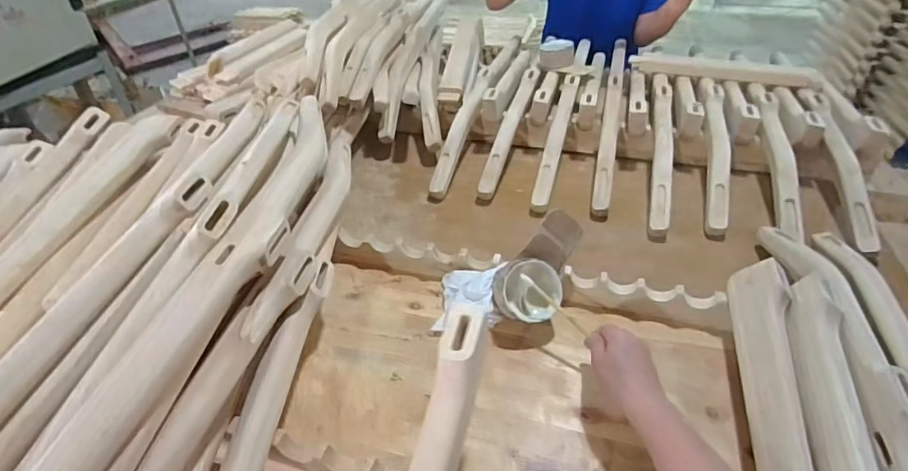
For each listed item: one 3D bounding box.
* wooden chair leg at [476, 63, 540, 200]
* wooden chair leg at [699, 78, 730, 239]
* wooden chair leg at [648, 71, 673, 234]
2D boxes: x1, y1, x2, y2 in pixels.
[{"bbox_3d":[0.128,-0.249,1.085,0.044,0.060,0.443,11,51,16],"label":"wooden chair leg"},{"bbox_3d":[0.511,-0.195,0.991,0.044,0.064,0.475,9,51,14],"label":"wooden chair leg"},{"bbox_3d":[0.412,-0.204,1.003,0.034,0.059,0.516,9,50,13],"label":"wooden chair leg"}]

